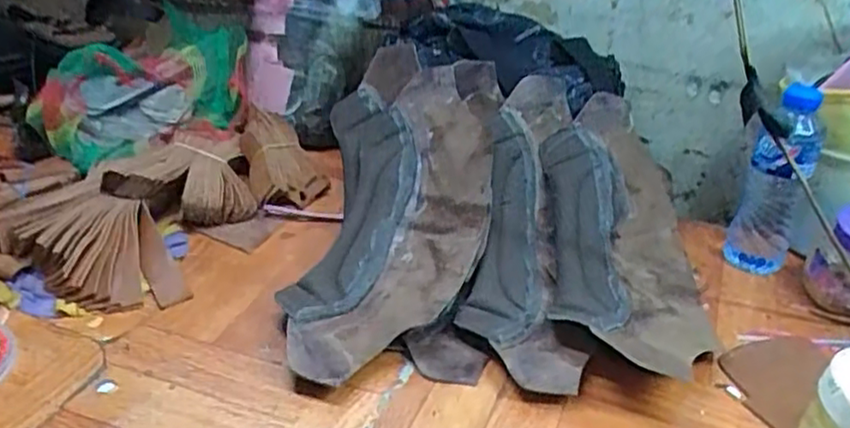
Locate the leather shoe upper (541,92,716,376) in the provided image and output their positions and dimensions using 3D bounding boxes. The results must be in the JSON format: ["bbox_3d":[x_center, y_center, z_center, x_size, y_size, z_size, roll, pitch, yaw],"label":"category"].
[{"bbox_3d":[0.188,0.004,0.640,0.145,0.076,0.337,3,31,4],"label":"leather shoe upper"}]

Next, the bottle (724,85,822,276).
[{"bbox_3d":[0.334,-0.031,0.657,0.060,0.171,0.059,17,37,33],"label":"bottle"}]

